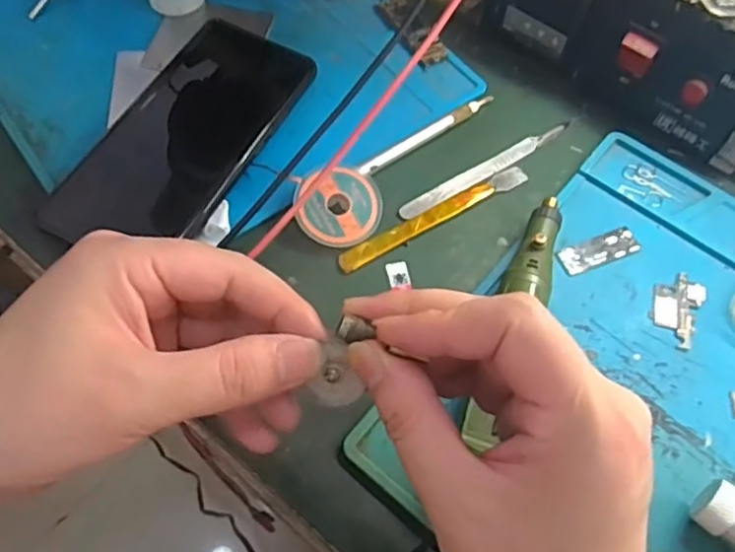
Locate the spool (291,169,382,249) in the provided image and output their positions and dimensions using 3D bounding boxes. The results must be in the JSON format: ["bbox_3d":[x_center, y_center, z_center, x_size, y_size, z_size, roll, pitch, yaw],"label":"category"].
[{"bbox_3d":[-0.016,-0.035,0.338,0.044,0.010,0.044,2,76,-8],"label":"spool"}]

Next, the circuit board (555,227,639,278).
[{"bbox_3d":[0.121,-0.013,0.335,0.045,0.004,0.017,-20,65,-12],"label":"circuit board"}]

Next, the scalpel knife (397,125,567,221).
[{"bbox_3d":[0.068,-0.060,0.363,0.118,0.004,0.012,-30,67,-17],"label":"scalpel knife"}]

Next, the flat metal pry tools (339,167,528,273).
[{"bbox_3d":[0.037,-0.033,0.345,0.118,0.004,0.012,-28,67,-16],"label":"flat metal pry tools"}]

